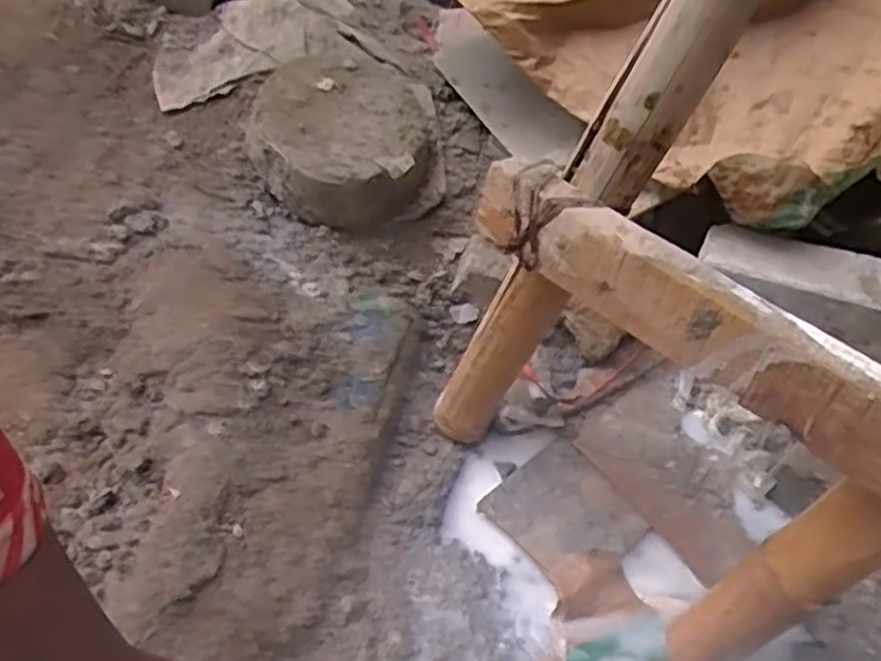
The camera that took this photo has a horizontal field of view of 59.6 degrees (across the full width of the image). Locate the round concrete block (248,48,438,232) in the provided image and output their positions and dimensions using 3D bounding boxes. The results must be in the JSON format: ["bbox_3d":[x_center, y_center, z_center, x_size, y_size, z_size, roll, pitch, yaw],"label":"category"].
[{"bbox_3d":[-0.100,-0.230,0.863,0.187,0.087,0.236,18,56,8],"label":"round concrete block"}]

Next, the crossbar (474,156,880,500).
[{"bbox_3d":[0.209,0.021,0.467,0.456,0.076,0.051,40,61,21],"label":"crossbar"}]

